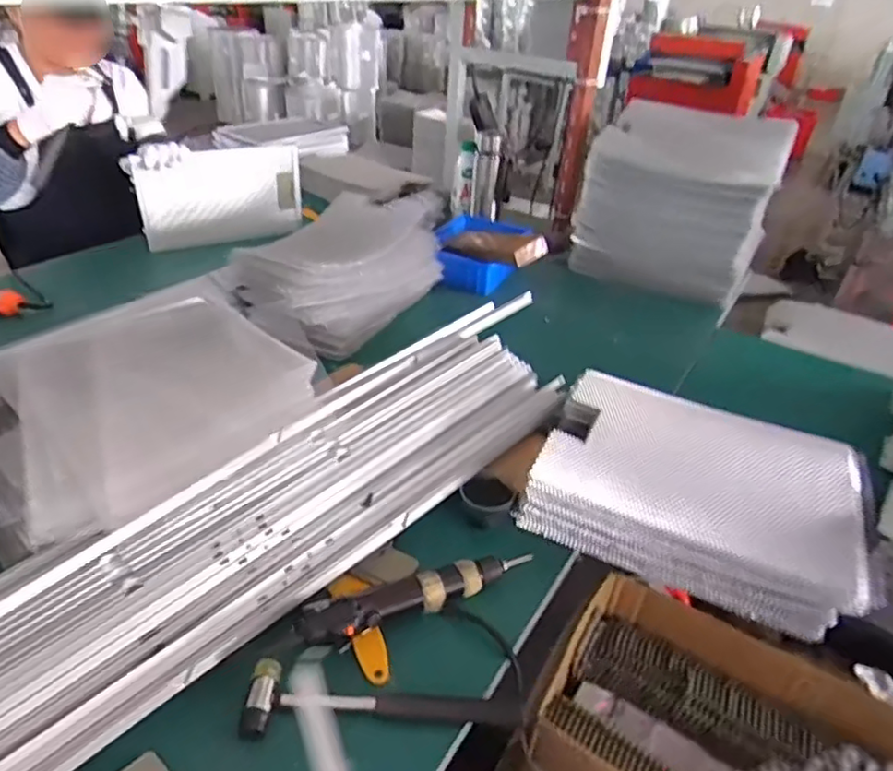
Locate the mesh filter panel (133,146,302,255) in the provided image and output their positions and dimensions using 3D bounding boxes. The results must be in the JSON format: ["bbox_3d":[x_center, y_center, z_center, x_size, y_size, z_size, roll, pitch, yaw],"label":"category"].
[{"bbox_3d":[-0.492,-0.409,1.352,0.334,0.216,0.026,-15,46,-23],"label":"mesh filter panel"}]

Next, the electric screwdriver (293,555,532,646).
[{"bbox_3d":[-0.021,0.211,0.623,0.253,0.046,0.035,-13,37,-23],"label":"electric screwdriver"}]

